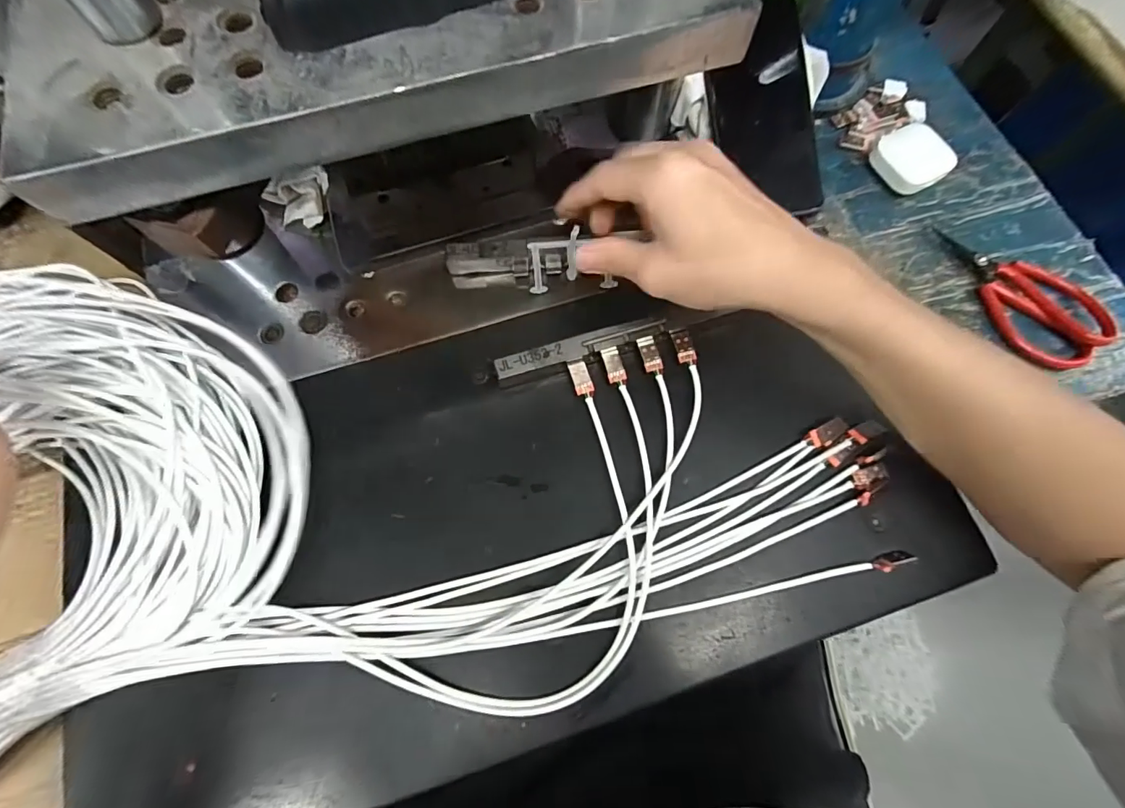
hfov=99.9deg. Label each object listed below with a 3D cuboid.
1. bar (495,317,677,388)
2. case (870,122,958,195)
[{"bbox_3d":[0.014,-0.036,0.316,0.118,0.010,0.015,-16,73,-5],"label":"bar"},{"bbox_3d":[0.268,-0.189,0.364,0.046,0.019,0.049,-21,73,-6],"label":"case"}]

